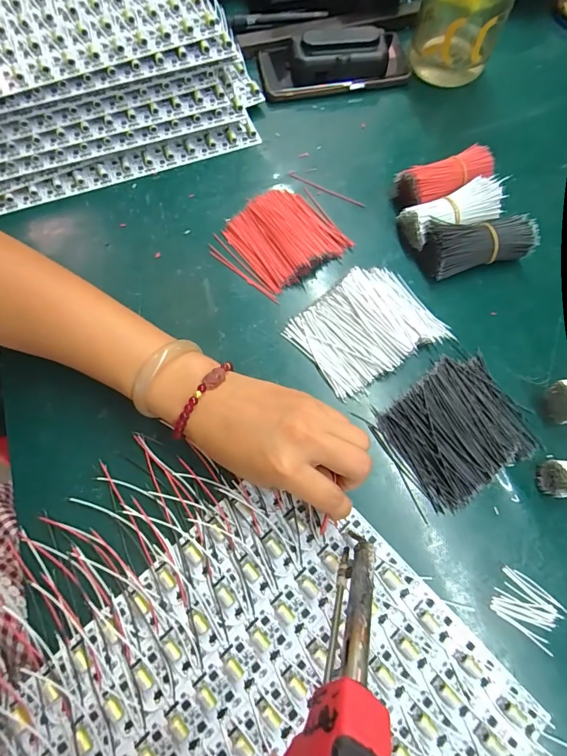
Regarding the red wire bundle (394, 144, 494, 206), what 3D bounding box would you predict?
[{"bbox_3d":[0.155,-0.189,0.386,0.092,0.034,0.040,-16,72,-6],"label":"red wire bundle"}]

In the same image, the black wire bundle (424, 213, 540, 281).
[{"bbox_3d":[0.174,-0.122,0.359,0.094,0.036,0.043,-10,70,-5],"label":"black wire bundle"}]

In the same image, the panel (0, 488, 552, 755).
[{"bbox_3d":[-0.017,0.227,0.245,0.290,0.012,0.243,-40,76,-13],"label":"panel"}]

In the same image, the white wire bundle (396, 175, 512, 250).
[{"bbox_3d":[0.155,-0.153,0.370,0.090,0.038,0.041,-18,71,-8],"label":"white wire bundle"}]

